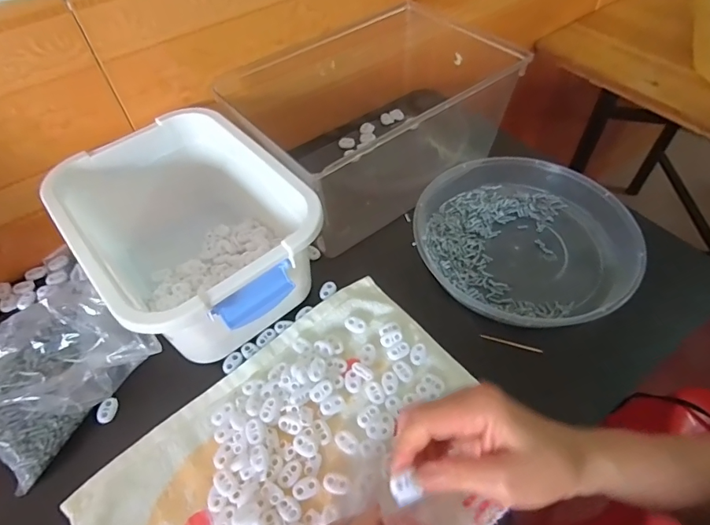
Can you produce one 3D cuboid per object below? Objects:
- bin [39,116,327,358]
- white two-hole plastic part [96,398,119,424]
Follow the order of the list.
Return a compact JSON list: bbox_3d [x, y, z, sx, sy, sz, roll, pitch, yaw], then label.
[{"bbox_3d":[-0.162,-0.024,0.449,0.184,0.119,0.248,-36,58,-22],"label":"bin"},{"bbox_3d":[-0.228,0.136,0.405,0.012,0.010,0.022,2,52,6],"label":"white two-hole plastic part"}]

